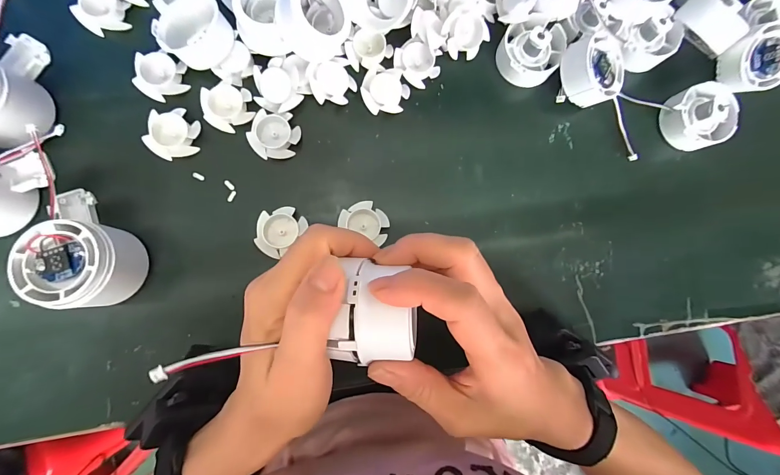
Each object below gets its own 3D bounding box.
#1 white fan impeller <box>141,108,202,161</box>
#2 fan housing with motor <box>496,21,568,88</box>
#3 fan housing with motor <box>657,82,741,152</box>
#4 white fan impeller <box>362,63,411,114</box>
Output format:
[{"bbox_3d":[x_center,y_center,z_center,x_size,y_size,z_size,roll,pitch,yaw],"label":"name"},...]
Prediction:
[{"bbox_3d":[-0.176,-0.085,0.276,0.037,0.014,0.037,0,86,-5],"label":"white fan impeller"},{"bbox_3d":[0.125,-0.165,0.296,0.052,0.029,0.058,41,84,-1],"label":"fan housing with motor"},{"bbox_3d":[0.281,-0.109,0.306,0.060,0.034,0.053,-19,88,-6],"label":"fan housing with motor"},{"bbox_3d":[-0.004,-0.130,0.295,0.040,0.010,0.041,-1,86,-5],"label":"white fan impeller"}]

